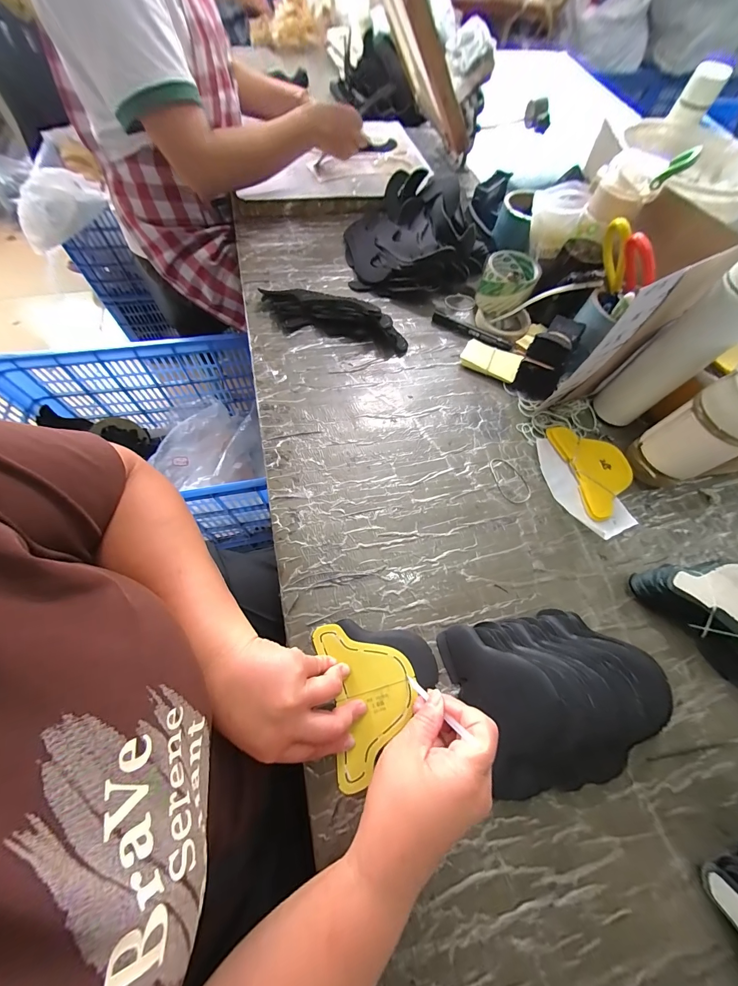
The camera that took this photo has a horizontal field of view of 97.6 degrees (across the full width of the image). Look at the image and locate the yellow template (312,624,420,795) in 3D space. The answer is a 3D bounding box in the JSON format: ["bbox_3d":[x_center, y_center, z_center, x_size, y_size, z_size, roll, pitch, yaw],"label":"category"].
[{"bbox_3d":[0.001,0.195,0.319,0.088,0.004,0.134,-12,64,-10],"label":"yellow template"}]

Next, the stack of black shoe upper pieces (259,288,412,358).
[{"bbox_3d":[-0.057,-0.289,0.528,0.249,0.032,0.077,18,65,4],"label":"stack of black shoe upper pieces"}]

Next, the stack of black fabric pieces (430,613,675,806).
[{"bbox_3d":[0.186,0.196,0.315,0.201,0.049,0.147,-7,64,-7],"label":"stack of black fabric pieces"}]

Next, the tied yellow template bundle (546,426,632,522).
[{"bbox_3d":[0.322,-0.035,0.458,0.091,0.014,0.141,-10,64,-9],"label":"tied yellow template bundle"}]

